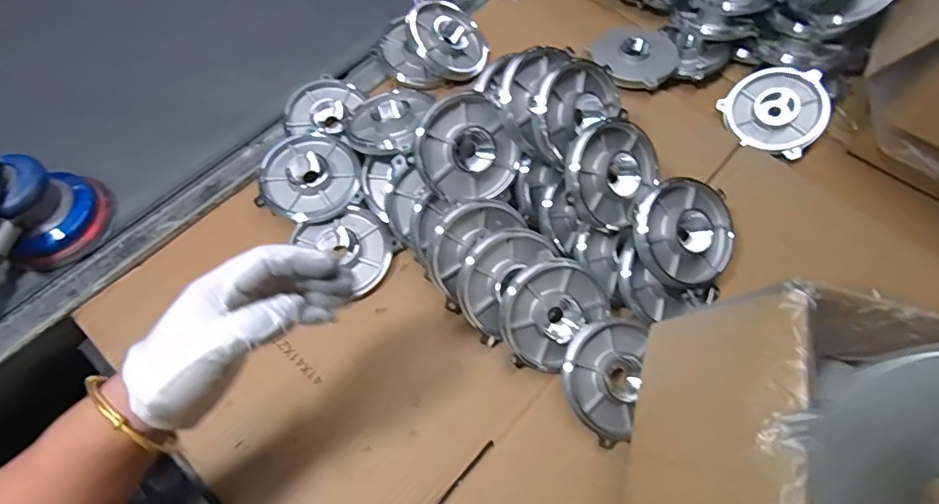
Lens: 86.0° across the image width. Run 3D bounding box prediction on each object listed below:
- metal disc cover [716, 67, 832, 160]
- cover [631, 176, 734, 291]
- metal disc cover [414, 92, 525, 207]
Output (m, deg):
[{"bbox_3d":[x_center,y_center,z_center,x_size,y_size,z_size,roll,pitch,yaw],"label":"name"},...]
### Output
[{"bbox_3d":[0.395,-0.187,0.649,0.117,0.023,0.117,35,90,21],"label":"metal disc cover"},{"bbox_3d":[0.224,-0.023,0.515,0.105,0.030,0.105,-31,95,-11],"label":"cover"},{"bbox_3d":[0.001,-0.104,0.503,0.104,0.021,0.104,-38,111,-7],"label":"metal disc cover"}]

